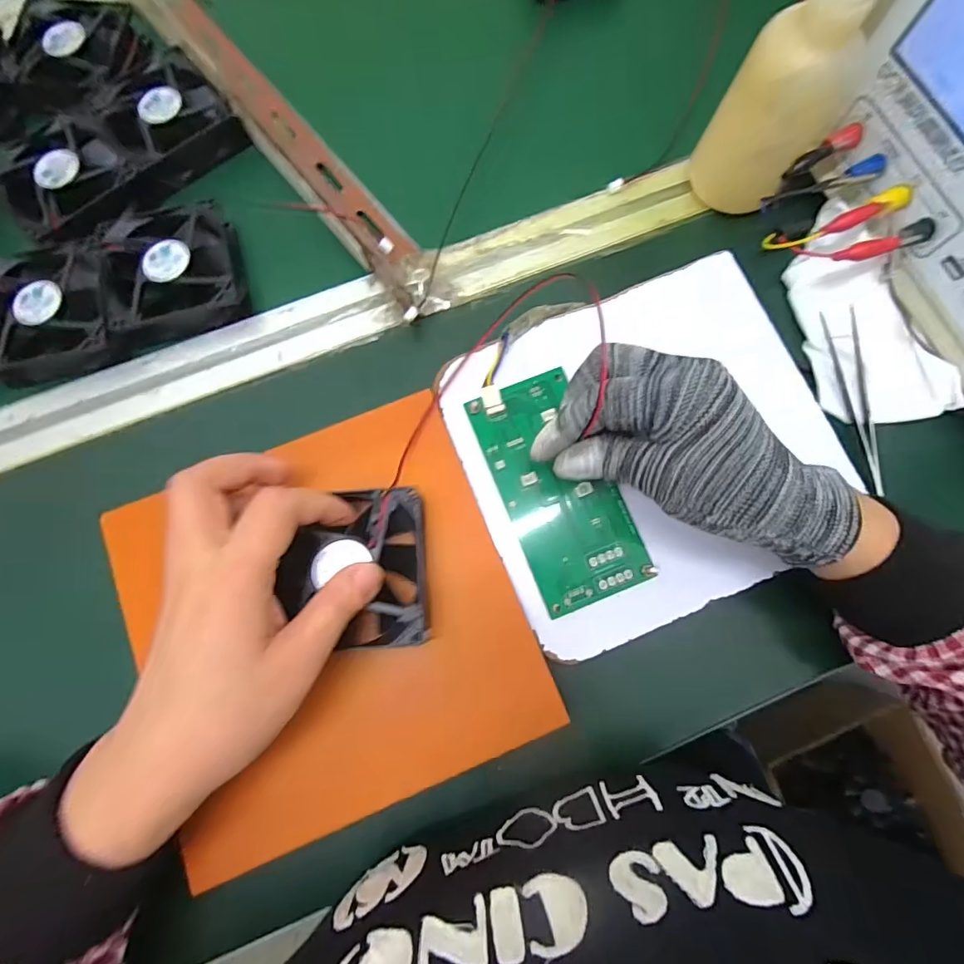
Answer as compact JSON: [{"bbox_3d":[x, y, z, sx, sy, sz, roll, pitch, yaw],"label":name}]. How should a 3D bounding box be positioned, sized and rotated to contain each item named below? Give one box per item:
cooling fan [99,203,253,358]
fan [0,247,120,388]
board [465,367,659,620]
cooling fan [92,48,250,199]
[{"bbox_3d":[-0.206,-0.138,0.318,0.090,0.024,0.088,-16,76,-2],"label":"cooling fan"},{"bbox_3d":[-0.278,-0.111,0.312,0.087,0.025,0.082,0,76,2],"label":"fan"},{"bbox_3d":[0.042,0.003,0.281,0.064,0.007,0.134,-25,81,-5],"label":"board"},{"bbox_3d":[-0.223,-0.255,0.342,0.083,0.022,0.087,-37,77,-7],"label":"cooling fan"}]

